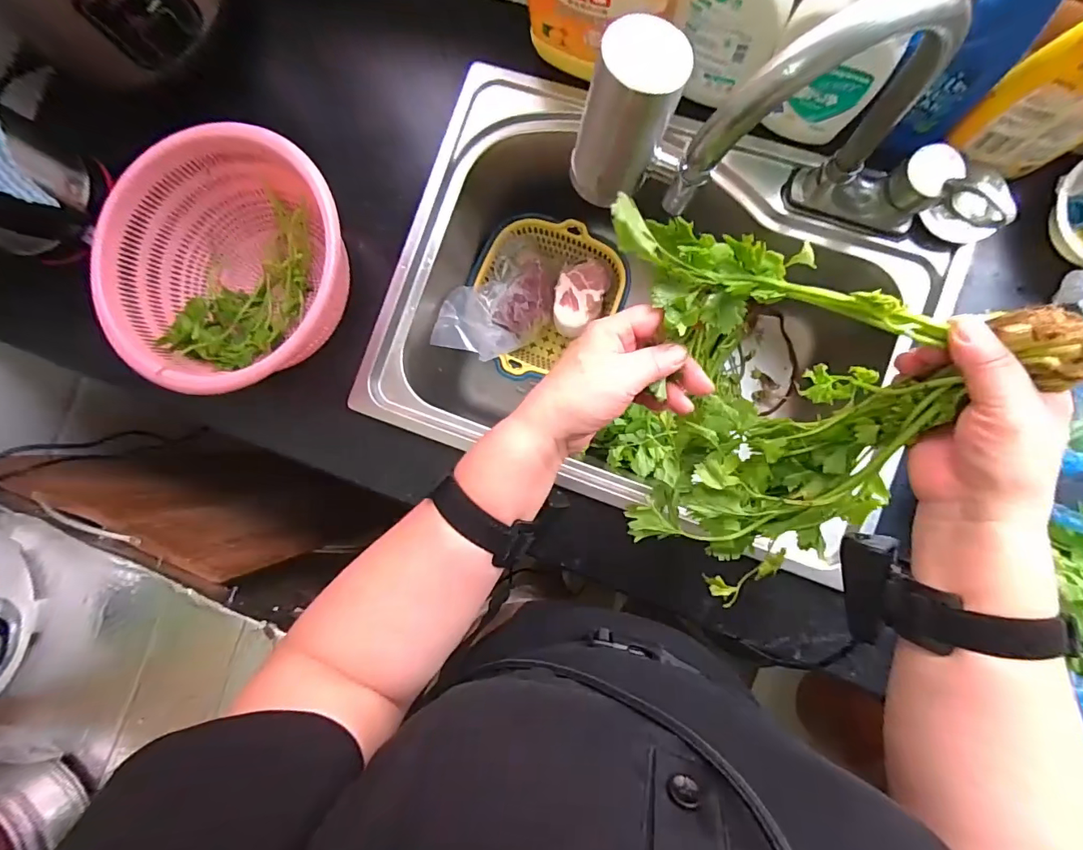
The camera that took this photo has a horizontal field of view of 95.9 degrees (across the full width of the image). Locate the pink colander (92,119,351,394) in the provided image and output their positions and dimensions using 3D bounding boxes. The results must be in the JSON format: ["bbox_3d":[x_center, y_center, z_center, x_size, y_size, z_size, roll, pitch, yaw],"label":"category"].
[{"bbox_3d":[-0.306,-0.158,0.506,0.218,0.128,0.237,1,88,6],"label":"pink colander"}]

